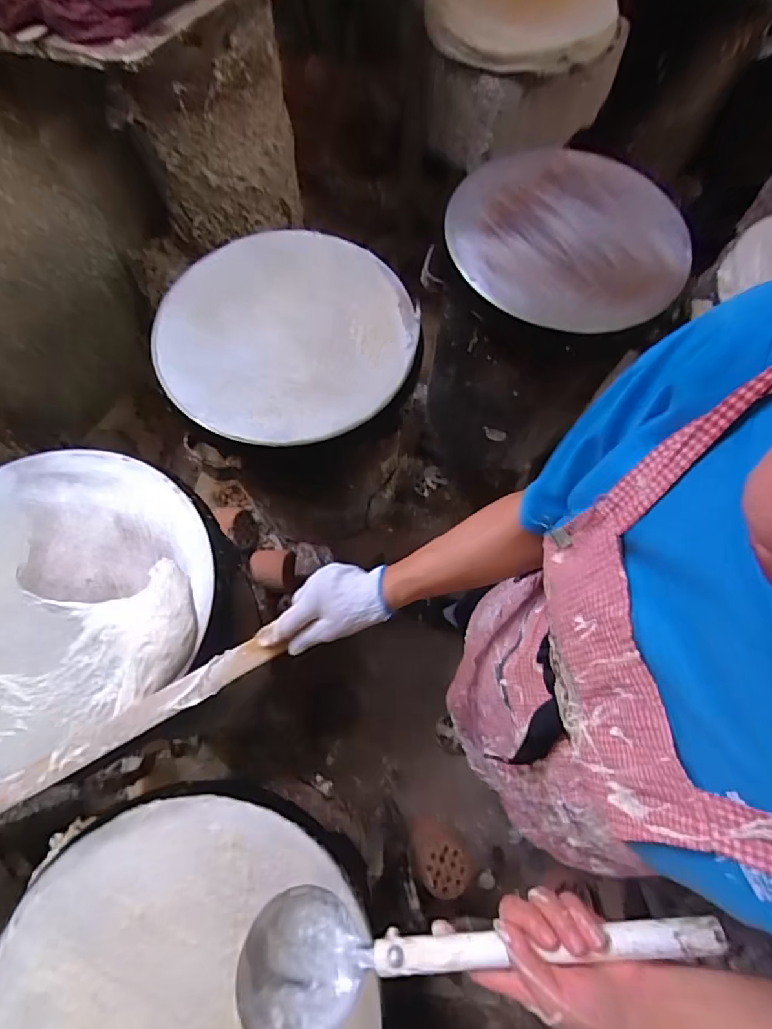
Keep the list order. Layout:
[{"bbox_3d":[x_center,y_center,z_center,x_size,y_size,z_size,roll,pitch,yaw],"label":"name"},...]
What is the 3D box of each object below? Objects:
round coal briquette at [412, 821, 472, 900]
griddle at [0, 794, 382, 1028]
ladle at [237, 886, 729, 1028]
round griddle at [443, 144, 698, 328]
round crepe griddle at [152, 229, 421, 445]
[{"bbox_3d":[0.113,0.730,1.049,0.116,0.129,0.095,19,70,6],"label":"round coal briquette"},{"bbox_3d":[-0.199,0.475,0.461,0.365,0.030,0.358,1,69,-1],"label":"griddle"},{"bbox_3d":[0.063,0.320,0.360,0.332,0.055,0.087,-10,69,7],"label":"ladle"},{"bbox_3d":[0.303,-0.457,0.805,0.382,0.043,0.382,-3,69,-3],"label":"round griddle"},{"bbox_3d":[-0.143,-0.277,0.749,0.387,0.048,0.352,1,69,-1],"label":"round crepe griddle"}]

